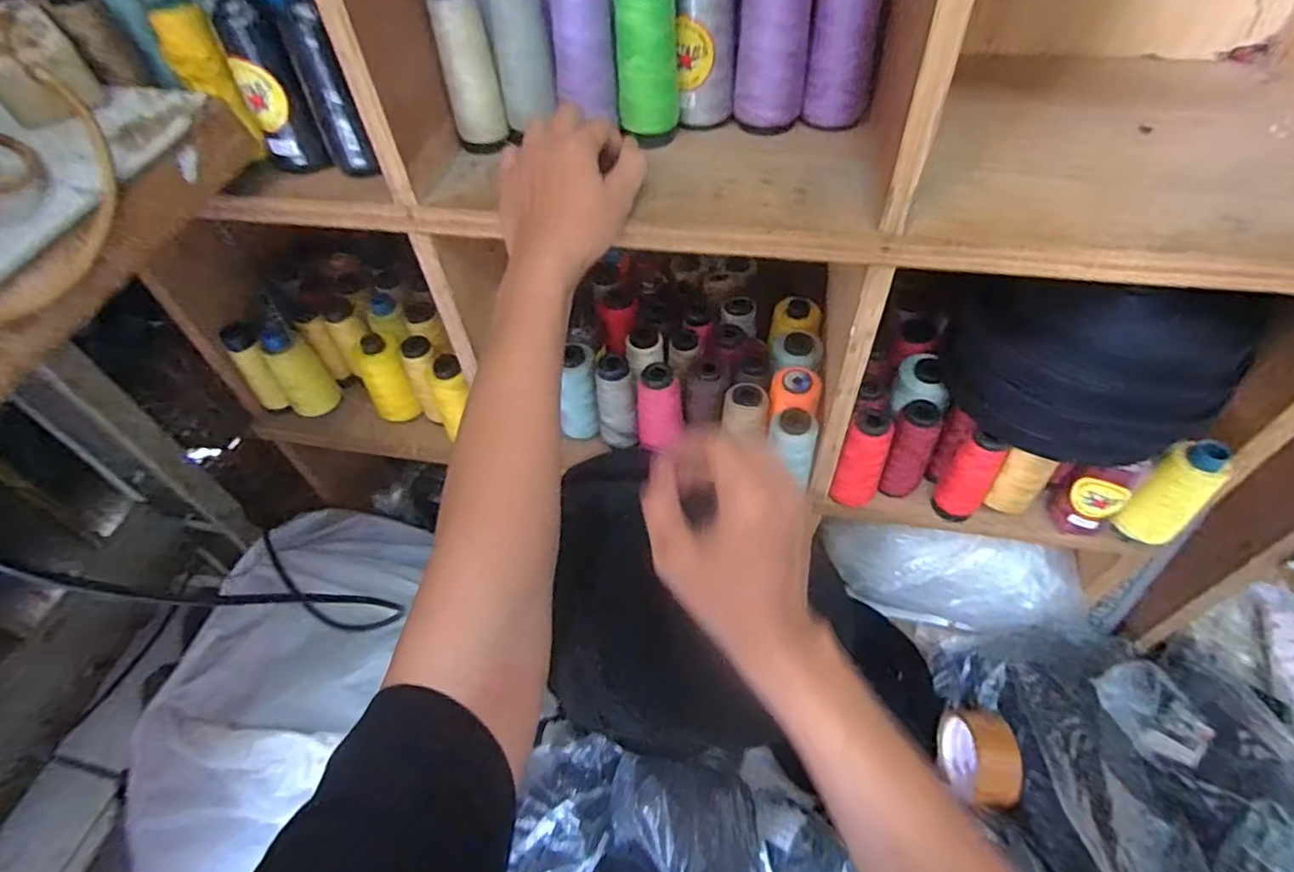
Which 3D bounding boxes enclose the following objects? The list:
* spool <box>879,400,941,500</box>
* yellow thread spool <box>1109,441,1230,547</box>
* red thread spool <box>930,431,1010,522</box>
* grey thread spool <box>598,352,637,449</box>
[{"bbox_3d":[0.256,0.018,0.599,0.039,0.111,0.047,24,56,21],"label":"spool"},{"bbox_3d":[0.462,0.055,0.546,0.045,0.112,0.048,-2,51,2],"label":"yellow thread spool"},{"bbox_3d":[0.304,0.038,0.581,0.040,0.111,0.034,34,60,27],"label":"red thread spool"},{"bbox_3d":[-0.032,-0.032,0.650,0.041,0.109,0.037,-8,51,-3],"label":"grey thread spool"}]

